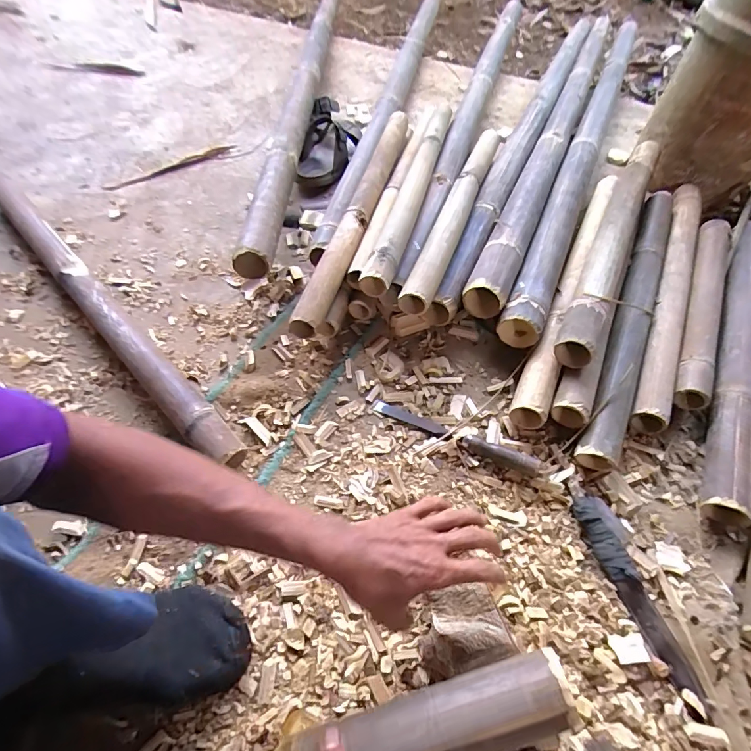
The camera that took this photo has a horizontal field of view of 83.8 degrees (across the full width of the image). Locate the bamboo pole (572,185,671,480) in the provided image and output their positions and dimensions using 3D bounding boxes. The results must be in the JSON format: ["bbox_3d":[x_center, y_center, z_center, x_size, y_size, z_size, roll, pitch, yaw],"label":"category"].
[{"bbox_3d":[0.451,-0.126,0.743,0.059,0.057,0.649,24,60,12],"label":"bamboo pole"}]

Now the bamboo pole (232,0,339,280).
[{"bbox_3d":[-0.175,-0.688,0.998,0.075,0.057,1.215,4,59,-1],"label":"bamboo pole"}]

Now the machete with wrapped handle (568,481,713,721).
[{"bbox_3d":[0.317,0.261,0.520,0.037,0.022,0.257,-14,60,-12],"label":"machete with wrapped handle"}]

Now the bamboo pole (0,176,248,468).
[{"bbox_3d":[-0.463,-0.123,0.684,0.790,0.061,0.055,42,65,19],"label":"bamboo pole"}]

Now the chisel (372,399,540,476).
[{"bbox_3d":[0.114,0.086,0.616,0.250,0.022,0.024,22,60,11],"label":"chisel"}]

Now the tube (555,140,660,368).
[{"bbox_3d":[0.445,-0.253,0.771,0.068,0.067,0.627,26,61,13],"label":"tube"}]

